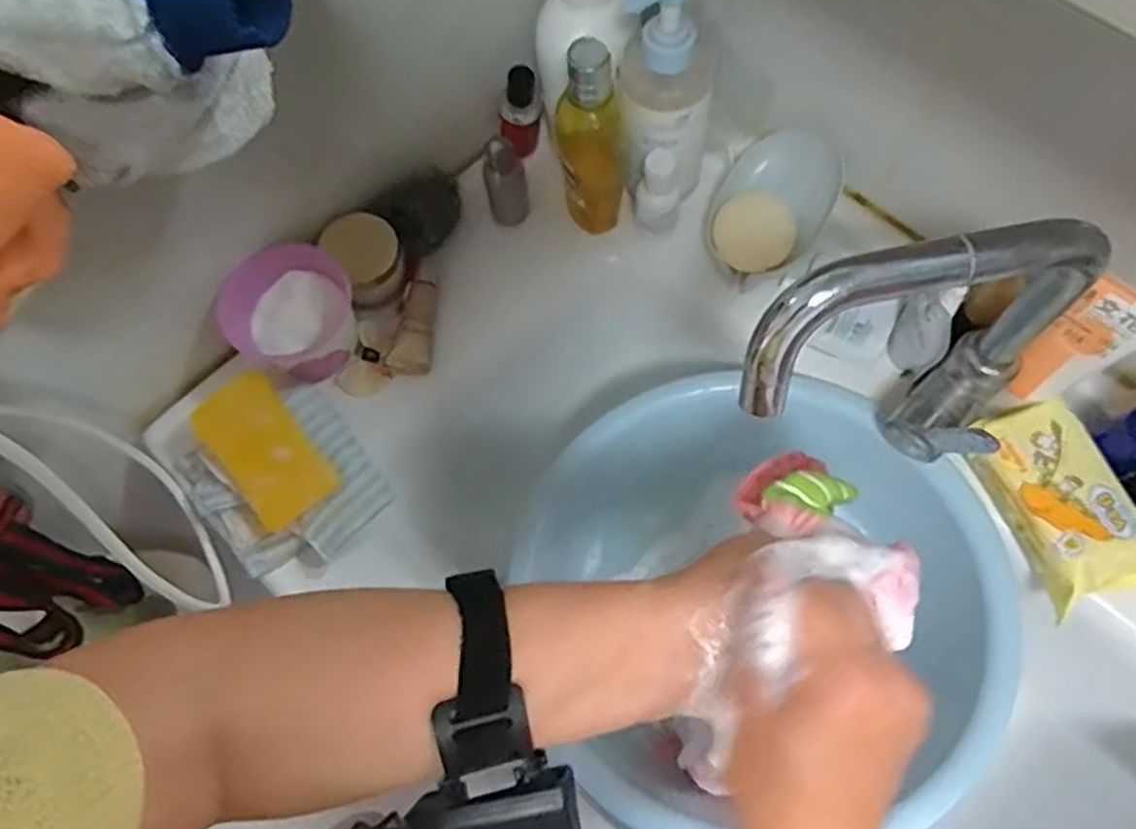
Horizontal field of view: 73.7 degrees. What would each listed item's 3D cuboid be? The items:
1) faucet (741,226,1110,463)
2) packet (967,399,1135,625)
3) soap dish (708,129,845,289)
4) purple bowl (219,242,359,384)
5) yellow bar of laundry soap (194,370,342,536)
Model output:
[{"bbox_3d":[0.179,-0.019,0.411,0.187,0.185,0.064,-16,68,-4],"label":"faucet"},{"bbox_3d":[0.318,0.055,0.485,0.073,0.030,0.126,-21,68,-5],"label":"packet"},{"bbox_3d":[0.151,-0.155,0.566,0.083,0.052,0.106,28,72,13],"label":"soap dish"},{"bbox_3d":[-0.194,-0.074,0.554,0.092,0.059,0.085,-1,68,3],"label":"purple bowl"},{"bbox_3d":[-0.209,0.024,0.521,0.055,0.034,0.101,-38,71,-12],"label":"yellow bar of laundry soap"}]

